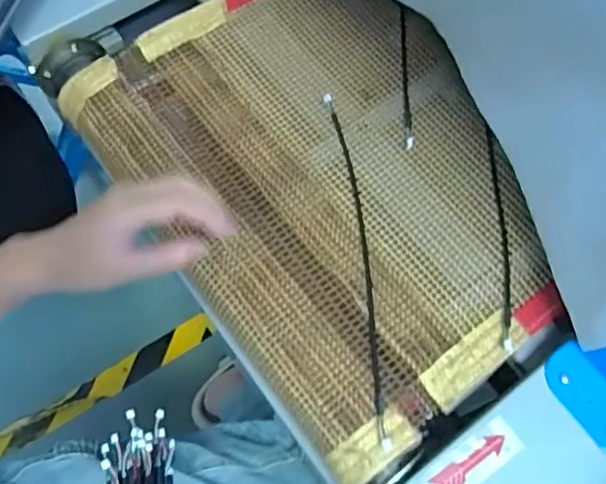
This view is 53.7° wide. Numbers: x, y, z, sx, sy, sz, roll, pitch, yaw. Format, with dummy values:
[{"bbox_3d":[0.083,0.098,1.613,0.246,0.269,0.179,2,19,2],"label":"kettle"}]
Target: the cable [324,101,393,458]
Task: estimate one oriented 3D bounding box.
[{"bbox_3d":[0.043,0.009,0.447,0.016,0.008,0.279,-6,67,-5],"label":"cable"}]

